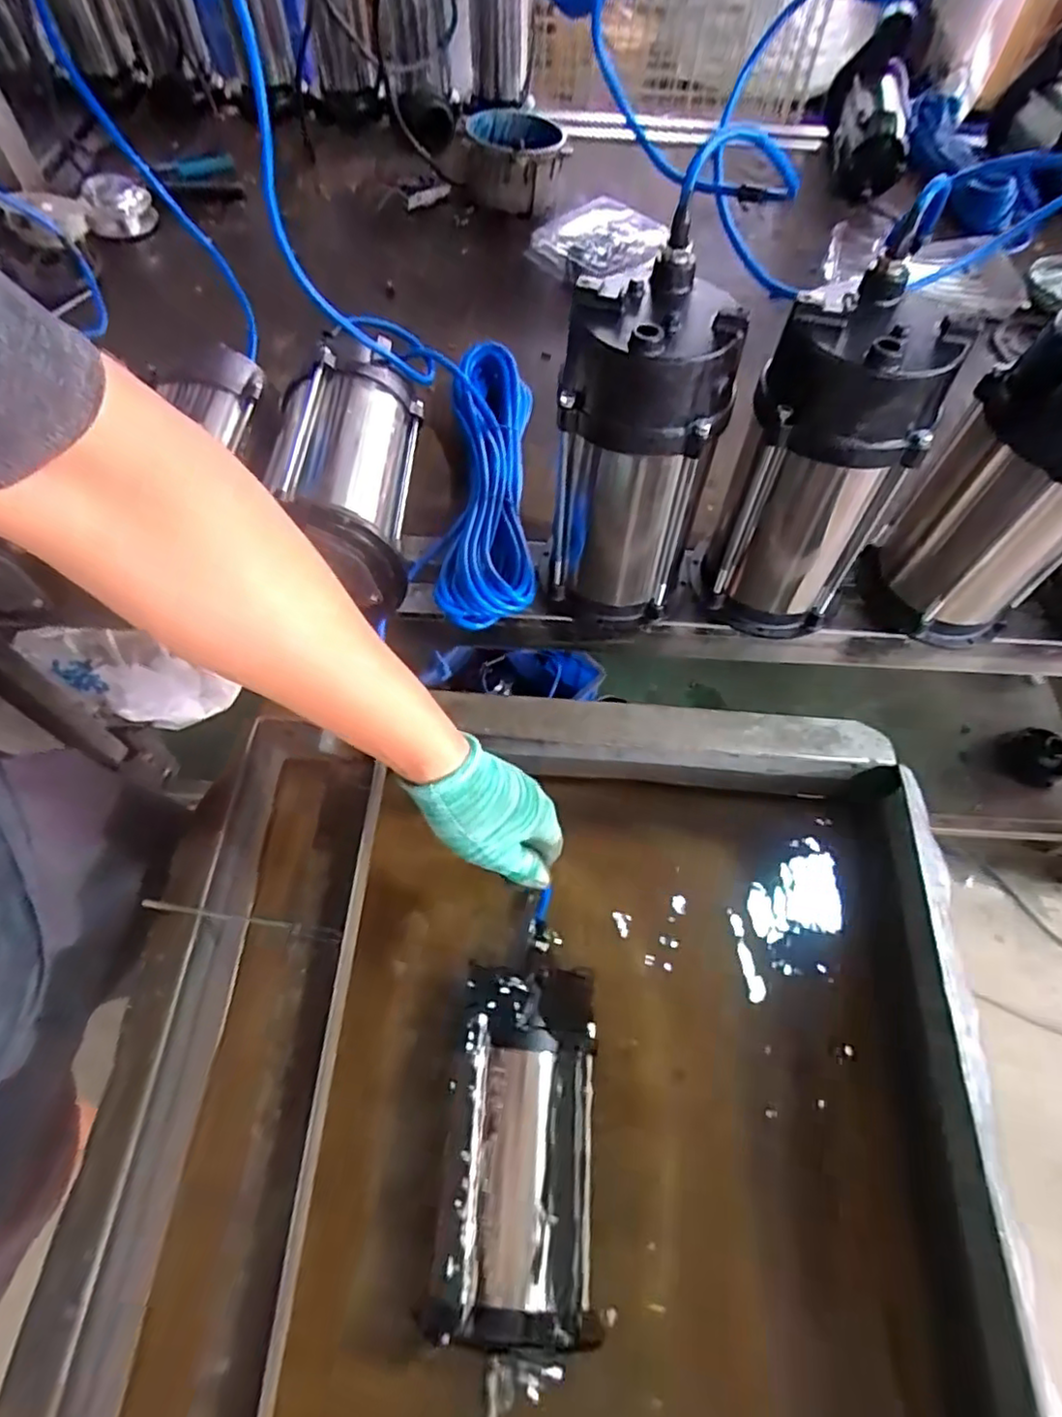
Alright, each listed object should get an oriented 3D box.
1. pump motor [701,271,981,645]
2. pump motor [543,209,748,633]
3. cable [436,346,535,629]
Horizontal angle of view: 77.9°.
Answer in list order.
[{"bbox_3d":[0.224,-0.179,0.526,0.129,0.250,0.109,24,63,11],"label":"pump motor"},{"bbox_3d":[0.078,-0.191,0.529,0.116,0.260,0.116,13,61,5],"label":"pump motor"},{"bbox_3d":[-0.042,-0.241,0.671,0.092,0.052,0.366,1,61,-1],"label":"cable"}]

